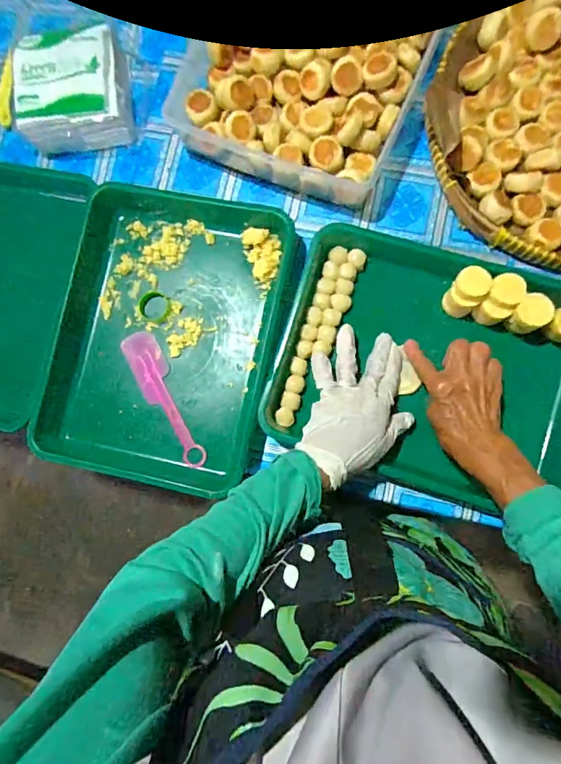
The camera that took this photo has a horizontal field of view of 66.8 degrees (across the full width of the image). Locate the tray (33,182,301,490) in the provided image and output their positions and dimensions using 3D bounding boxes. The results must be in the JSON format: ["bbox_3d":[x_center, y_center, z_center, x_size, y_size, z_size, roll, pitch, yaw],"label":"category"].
[{"bbox_3d":[-0.147,-0.061,0.548,0.280,0.046,0.372,13,85,6],"label":"tray"}]

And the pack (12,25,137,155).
[{"bbox_3d":[-0.290,-0.415,0.603,0.155,0.079,0.151,-6,83,4],"label":"pack"}]

